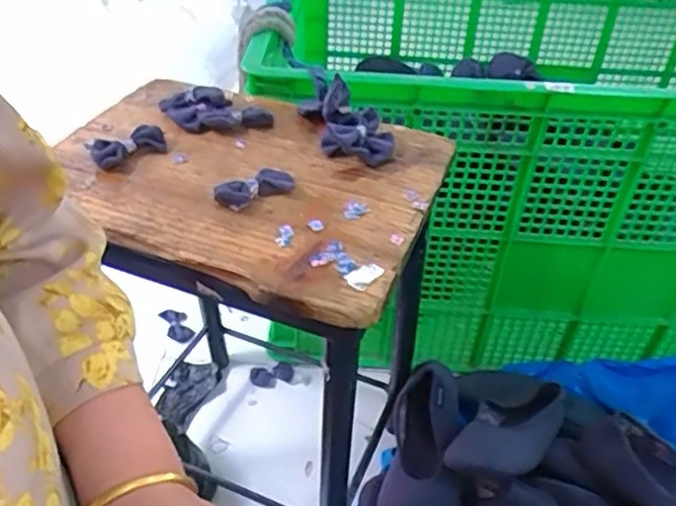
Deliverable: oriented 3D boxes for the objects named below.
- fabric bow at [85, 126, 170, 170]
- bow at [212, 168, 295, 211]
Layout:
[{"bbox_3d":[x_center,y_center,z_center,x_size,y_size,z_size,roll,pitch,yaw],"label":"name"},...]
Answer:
[{"bbox_3d":[-0.211,-0.107,0.630,0.072,0.016,0.041,-19,44,-24],"label":"fabric bow"},{"bbox_3d":[-0.077,-0.060,0.581,0.070,0.016,0.034,-28,48,-31],"label":"bow"}]

